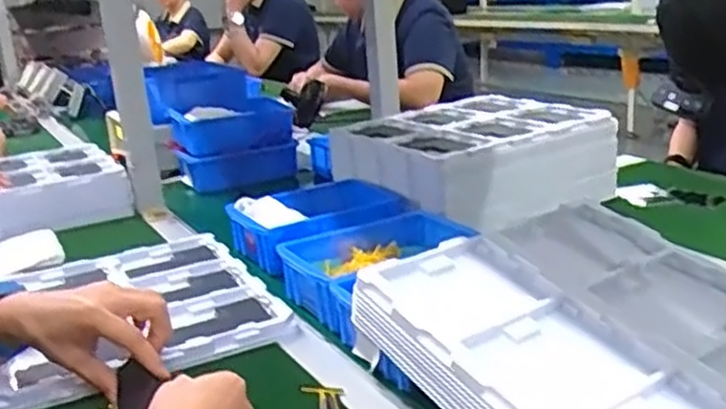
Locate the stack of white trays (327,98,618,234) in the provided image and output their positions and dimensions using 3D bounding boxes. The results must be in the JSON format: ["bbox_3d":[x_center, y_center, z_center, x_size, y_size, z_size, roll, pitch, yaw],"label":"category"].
[{"bbox_3d":[0.161,-0.065,1.128,0.328,0.118,0.292,-14,20,-29],"label":"stack of white trays"}]

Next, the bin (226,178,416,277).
[{"bbox_3d":[-0.061,0.020,0.980,0.209,0.052,0.210,-15,20,-31],"label":"bin"}]

